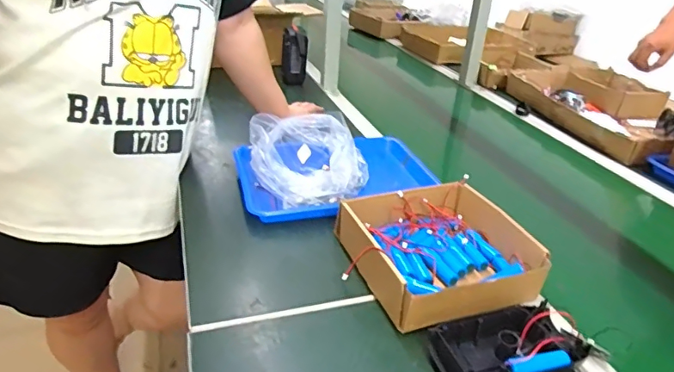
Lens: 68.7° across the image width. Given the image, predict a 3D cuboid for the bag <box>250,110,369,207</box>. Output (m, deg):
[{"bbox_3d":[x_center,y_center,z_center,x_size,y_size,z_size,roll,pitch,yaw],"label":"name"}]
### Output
[{"bbox_3d":[-0.048,-0.048,0.845,0.193,0.100,0.190,5,28,1],"label":"bag"}]

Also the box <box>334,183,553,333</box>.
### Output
[{"bbox_3d":[0.132,0.088,0.670,0.226,0.073,0.227,-6,30,-18],"label":"box"}]

